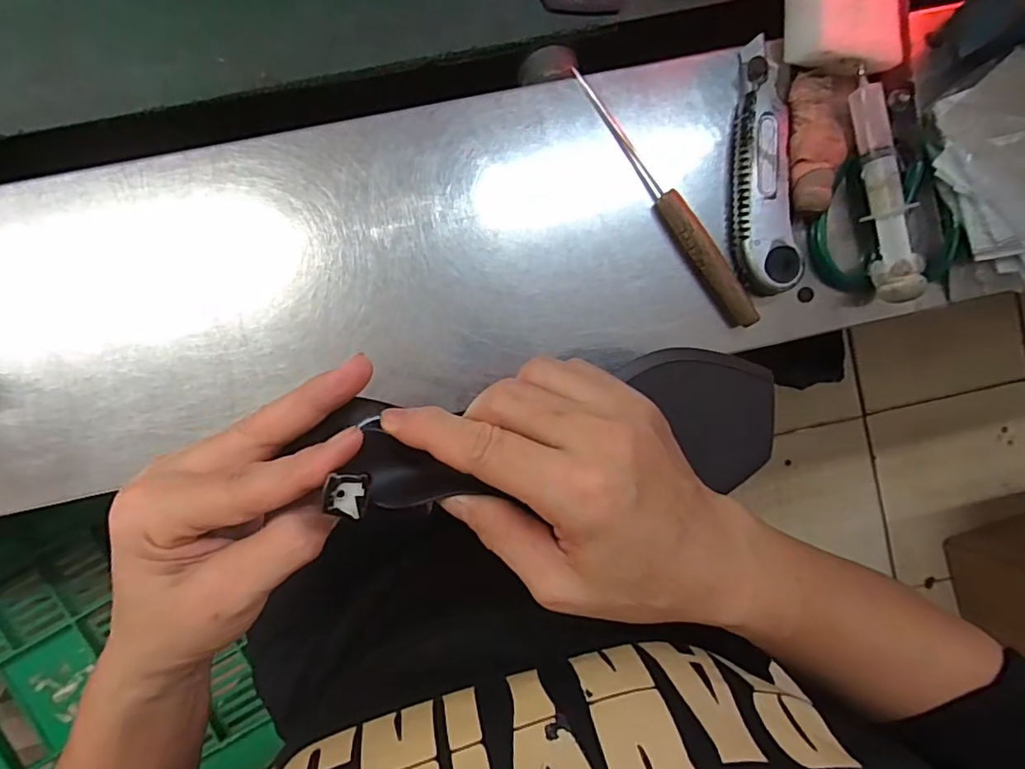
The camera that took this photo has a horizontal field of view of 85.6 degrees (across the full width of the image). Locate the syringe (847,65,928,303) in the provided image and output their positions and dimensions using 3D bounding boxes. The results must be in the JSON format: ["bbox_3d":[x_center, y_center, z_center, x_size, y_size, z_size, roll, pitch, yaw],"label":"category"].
[{"bbox_3d":[0.238,-0.125,0.359,0.024,0.030,0.143,-9,87,-4],"label":"syringe"}]

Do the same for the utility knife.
[{"bbox_3d":[0.162,-0.142,0.358,0.038,0.021,0.165,-3,87,-3],"label":"utility knife"}]

